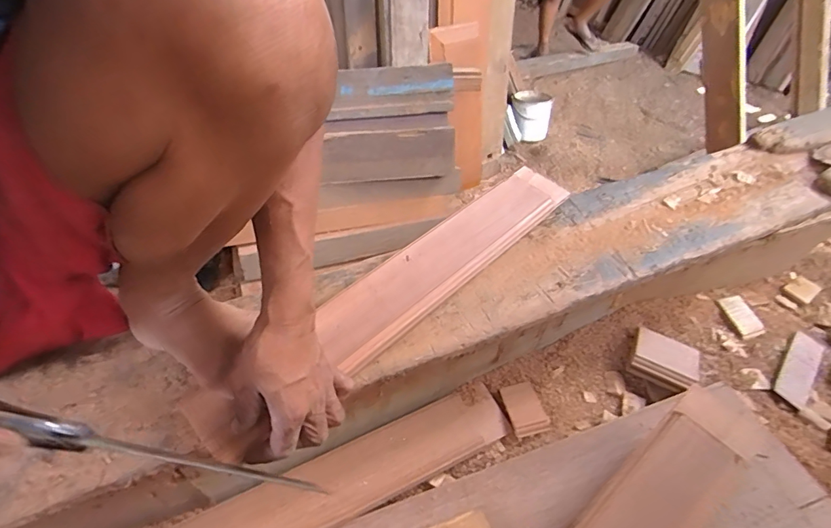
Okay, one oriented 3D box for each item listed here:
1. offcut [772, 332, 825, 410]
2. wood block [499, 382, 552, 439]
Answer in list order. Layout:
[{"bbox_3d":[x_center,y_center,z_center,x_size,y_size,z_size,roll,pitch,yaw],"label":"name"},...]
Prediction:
[{"bbox_3d":[0.615,0.167,0.719,0.044,0.010,0.171,36,53,28],"label":"offcut"},{"bbox_3d":[0.161,0.210,0.662,0.053,0.013,0.079,-9,46,-13],"label":"wood block"}]

